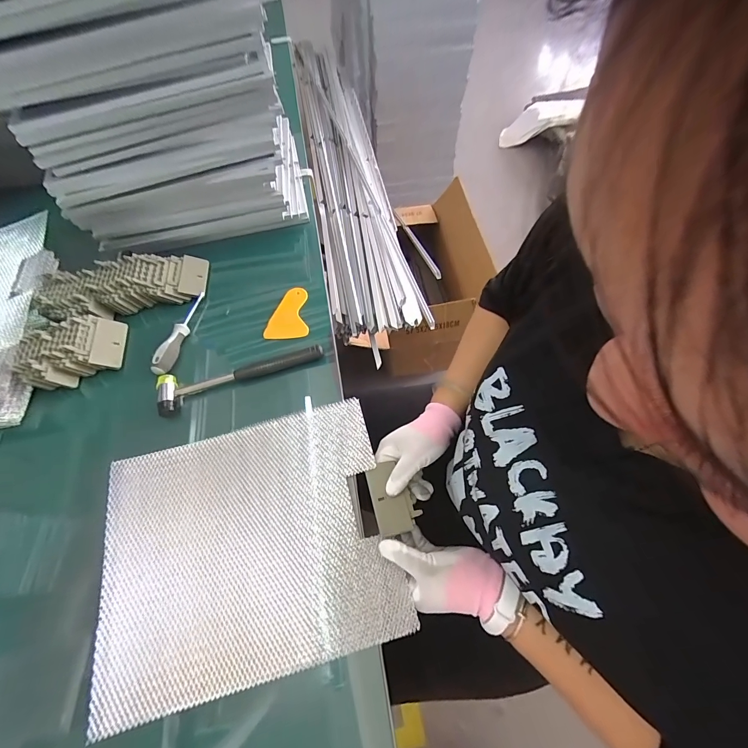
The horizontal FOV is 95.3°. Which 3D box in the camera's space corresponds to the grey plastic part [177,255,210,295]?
[{"bbox_3d":[-0.320,-0.176,0.606,0.044,0.011,0.089,17,53,-33],"label":"grey plastic part"}]

